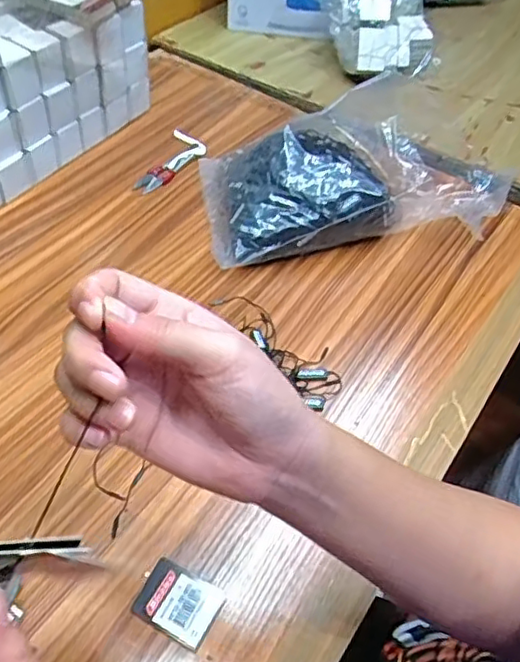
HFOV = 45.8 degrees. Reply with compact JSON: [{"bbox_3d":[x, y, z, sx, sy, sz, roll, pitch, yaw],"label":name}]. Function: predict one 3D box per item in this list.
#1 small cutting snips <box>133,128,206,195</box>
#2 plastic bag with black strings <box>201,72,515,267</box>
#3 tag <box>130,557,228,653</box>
[{"bbox_3d":[-0.097,-0.193,0.701,0.049,0.013,0.113,18,50,10],"label":"small cutting snips"},{"bbox_3d":[0.106,-0.177,0.643,0.331,0.112,0.172,-8,51,-13],"label":"plastic bag with black strings"},{"bbox_3d":[-0.052,0.176,0.399,0.051,0.004,0.040,25,52,15],"label":"tag"}]

